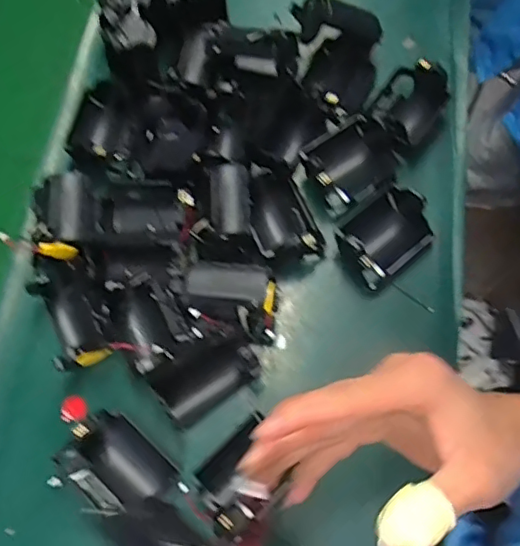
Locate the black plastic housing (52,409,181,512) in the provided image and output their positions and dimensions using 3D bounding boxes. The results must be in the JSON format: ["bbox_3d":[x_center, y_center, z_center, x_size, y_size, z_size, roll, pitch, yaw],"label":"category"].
[{"bbox_3d":[-0.097,0.133,0.389,0.073,0.027,0.052,38,75,16],"label":"black plastic housing"}]

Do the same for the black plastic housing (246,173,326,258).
[{"bbox_3d":[0.015,-0.048,0.448,0.052,0.035,0.078,-19,69,-5],"label":"black plastic housing"}]

